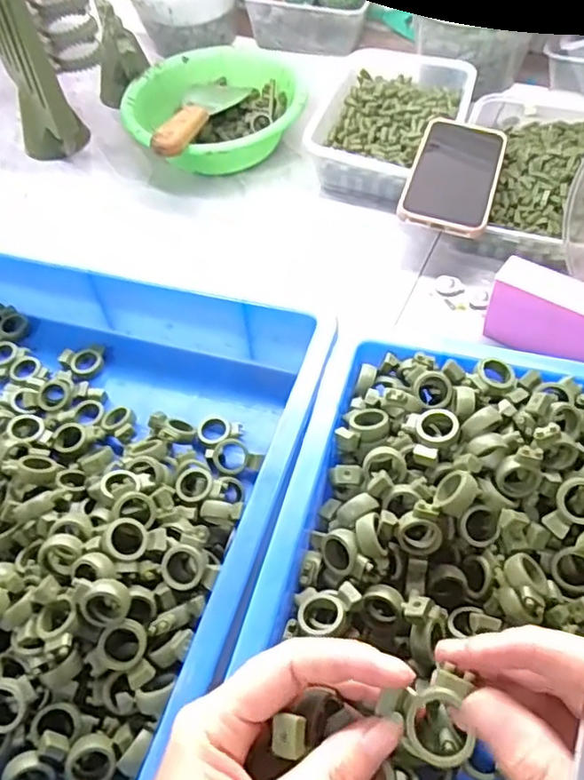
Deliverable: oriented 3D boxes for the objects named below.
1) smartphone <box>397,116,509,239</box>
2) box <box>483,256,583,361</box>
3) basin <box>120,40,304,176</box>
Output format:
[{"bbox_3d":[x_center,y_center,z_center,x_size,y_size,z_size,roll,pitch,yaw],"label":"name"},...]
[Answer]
[{"bbox_3d":[0.157,-0.210,0.582,0.078,0.018,0.177,16,55,9],"label":"smartphone"},{"bbox_3d":[0.214,-0.056,0.489,0.111,0.058,0.043,33,64,25],"label":"box"},{"bbox_3d":[-0.087,-0.310,0.701,0.189,0.065,0.204,-3,55,4],"label":"basin"}]

